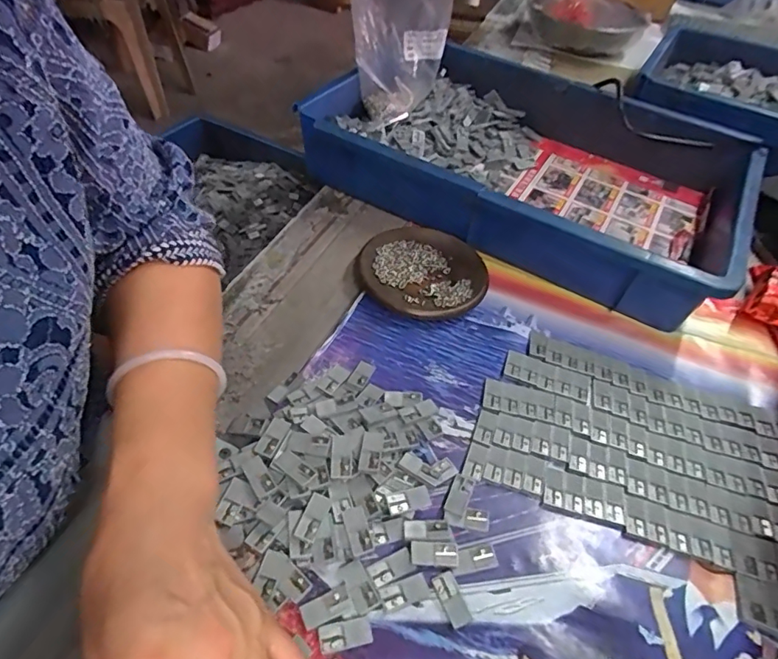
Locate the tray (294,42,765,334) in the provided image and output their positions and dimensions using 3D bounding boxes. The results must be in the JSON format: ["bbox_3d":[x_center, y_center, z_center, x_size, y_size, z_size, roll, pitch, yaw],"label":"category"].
[{"bbox_3d":[0.151,-0.181,0.550,0.423,0.074,0.295,26,51,16],"label":"tray"}]

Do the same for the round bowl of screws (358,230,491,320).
[{"bbox_3d":[0.030,-0.050,0.464,0.112,0.018,0.106,3,48,-4],"label":"round bowl of screws"}]

